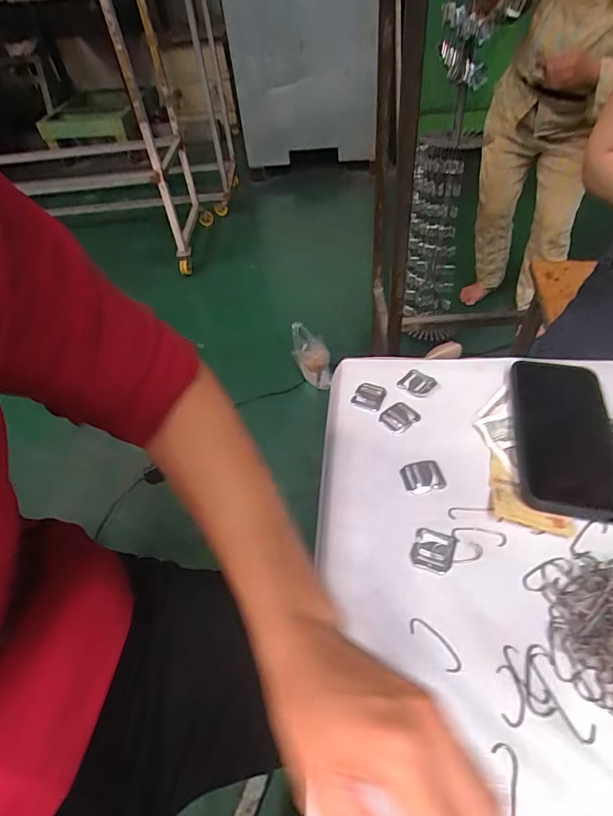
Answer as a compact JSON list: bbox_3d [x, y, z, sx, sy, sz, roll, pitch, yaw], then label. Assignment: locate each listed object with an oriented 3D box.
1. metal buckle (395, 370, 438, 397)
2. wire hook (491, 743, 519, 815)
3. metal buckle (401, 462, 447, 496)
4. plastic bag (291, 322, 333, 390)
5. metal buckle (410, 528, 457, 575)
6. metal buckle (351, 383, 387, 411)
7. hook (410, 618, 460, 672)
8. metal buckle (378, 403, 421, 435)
[{"bbox_3d":[0.114,-0.026,0.472,0.031,0.004,0.029,34,58,31],"label":"metal buckle"},{"bbox_3d":[0.112,0.216,0.257,0.014,0.004,0.048,8,49,12],"label":"wire hook"},{"bbox_3d":[0.100,0.059,0.398,0.033,0.004,0.031,-10,47,-4],"label":"metal buckle"},{"bbox_3d":[0.015,-0.172,1.484,0.071,0.239,0.097,-39,30,-27],"label":"plastic bag"},{"bbox_3d":[0.098,0.110,0.355,0.031,0.004,0.034,12,50,16],"label":"metal buckle"},{"bbox_3d":[0.063,-0.013,0.465,0.029,0.004,0.032,15,50,18],"label":"metal buckle"},{"bbox_3d":[0.087,0.159,0.311,0.014,0.004,0.041,-33,53,-23],"label":"hook"},{"bbox_3d":[0.090,0.009,0.444,0.031,0.006,0.028,-34,53,-24],"label":"metal buckle"}]

